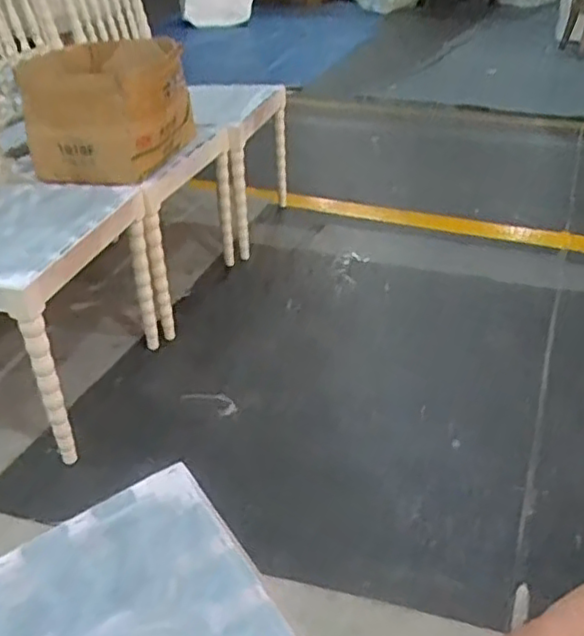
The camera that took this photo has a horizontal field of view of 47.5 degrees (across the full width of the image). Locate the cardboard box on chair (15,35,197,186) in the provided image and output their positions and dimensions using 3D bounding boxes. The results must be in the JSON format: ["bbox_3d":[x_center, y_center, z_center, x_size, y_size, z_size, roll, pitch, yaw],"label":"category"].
[{"bbox_3d":[-0.448,-0.517,1.645,0.355,0.261,0.335,1,33,4],"label":"cardboard box on chair"}]

